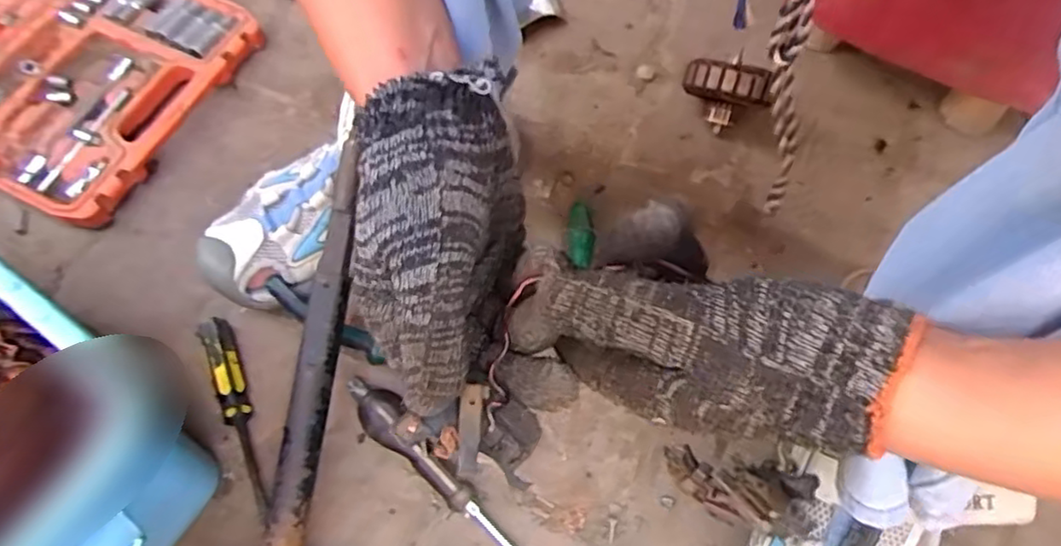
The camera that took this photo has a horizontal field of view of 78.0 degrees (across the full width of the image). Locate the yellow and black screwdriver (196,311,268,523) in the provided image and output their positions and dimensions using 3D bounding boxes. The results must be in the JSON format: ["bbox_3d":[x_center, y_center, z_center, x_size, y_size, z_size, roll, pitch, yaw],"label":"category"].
[{"bbox_3d":[-0.208,0.099,0.463,0.023,0.022,0.156,-24,64,-5],"label":"yellow and black screwdriver"}]

